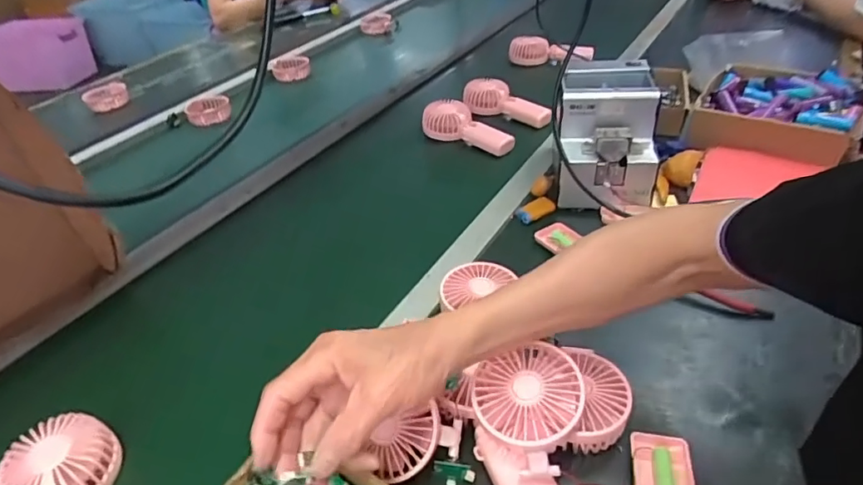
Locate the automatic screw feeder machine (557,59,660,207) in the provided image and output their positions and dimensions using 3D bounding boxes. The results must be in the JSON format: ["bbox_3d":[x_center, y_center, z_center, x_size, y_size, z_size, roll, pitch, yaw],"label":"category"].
[{"bbox_3d":[0.242,-0.145,0.750,0.123,0.159,0.171,2,38,11],"label":"automatic screw feeder machine"}]

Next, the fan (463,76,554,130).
[{"bbox_3d":[0.139,-0.265,1.002,0.183,0.053,0.058,23,46,32],"label":"fan"}]

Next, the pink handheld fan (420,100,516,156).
[{"bbox_3d":[0.064,-0.209,0.951,0.165,0.032,0.086,26,74,18],"label":"pink handheld fan"}]

